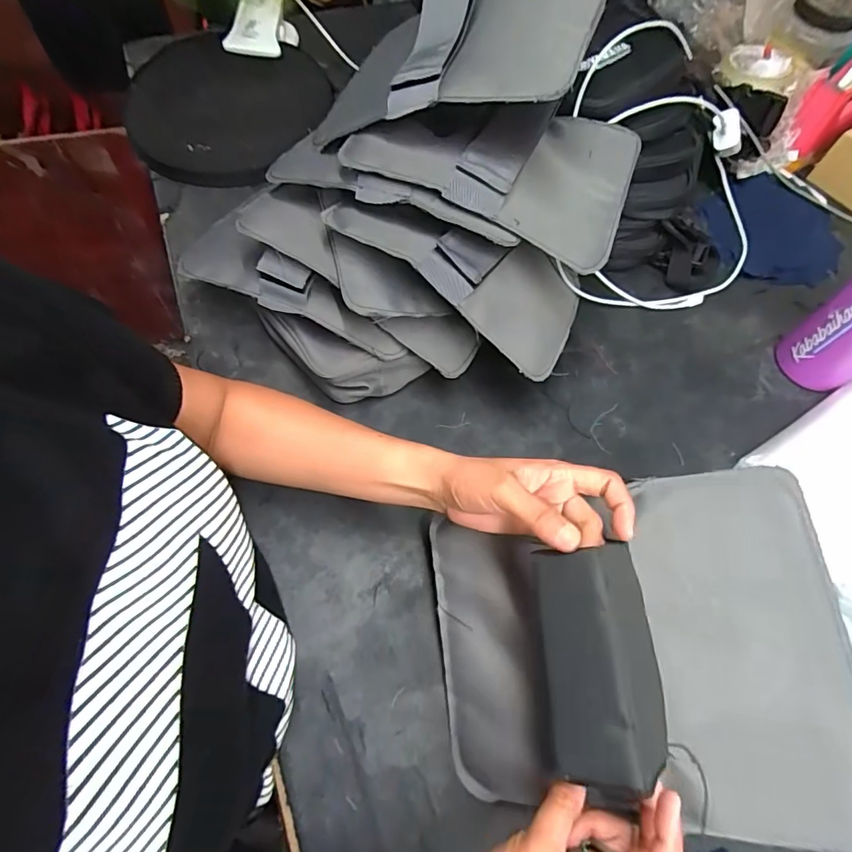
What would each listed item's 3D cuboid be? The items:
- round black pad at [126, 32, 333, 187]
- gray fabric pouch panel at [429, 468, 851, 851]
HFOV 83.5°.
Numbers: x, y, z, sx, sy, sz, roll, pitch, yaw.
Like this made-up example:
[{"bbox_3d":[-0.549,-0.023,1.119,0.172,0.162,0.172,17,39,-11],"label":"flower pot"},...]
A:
[{"bbox_3d":[-0.283,-0.449,0.677,0.283,0.031,0.270,1,64,-3],"label":"round black pad"},{"bbox_3d":[0.115,0.151,0.320,0.274,0.071,0.212,-13,72,24],"label":"gray fabric pouch panel"}]

